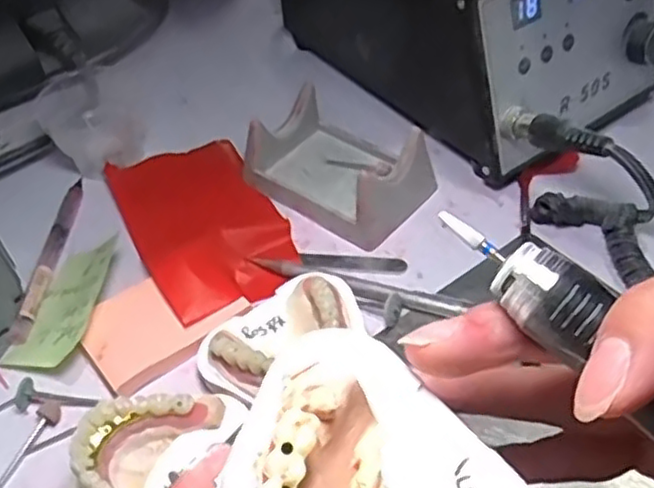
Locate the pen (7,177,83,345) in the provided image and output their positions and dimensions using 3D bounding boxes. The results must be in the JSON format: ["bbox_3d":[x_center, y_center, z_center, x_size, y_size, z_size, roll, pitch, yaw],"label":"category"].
[{"bbox_3d":[-0.155,0.002,0.386,0.010,0.006,0.121,-2,47,3],"label":"pen"}]

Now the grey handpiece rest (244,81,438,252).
[{"bbox_3d":[0.008,-0.048,0.398,0.098,0.037,0.068,27,55,27],"label":"grey handpiece rest"}]

